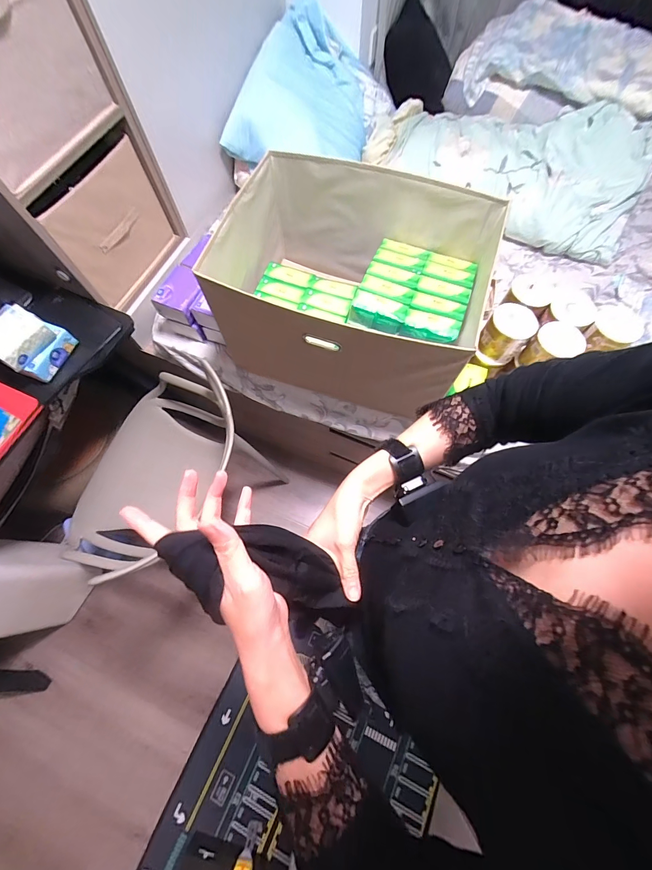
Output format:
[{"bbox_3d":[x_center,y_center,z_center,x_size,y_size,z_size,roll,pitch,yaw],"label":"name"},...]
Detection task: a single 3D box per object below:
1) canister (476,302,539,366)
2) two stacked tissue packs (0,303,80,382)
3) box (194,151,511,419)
[{"bbox_3d":[0.443,-0.247,0.851,0.101,0.120,0.103,0,69,1],"label":"canister"},{"bbox_3d":[-0.730,-0.227,0.847,0.100,0.128,0.147,25,72,10],"label":"two stacked tissue packs"},{"bbox_3d":[0.038,-0.373,0.876,0.633,0.315,0.456,18,71,7],"label":"box"}]

